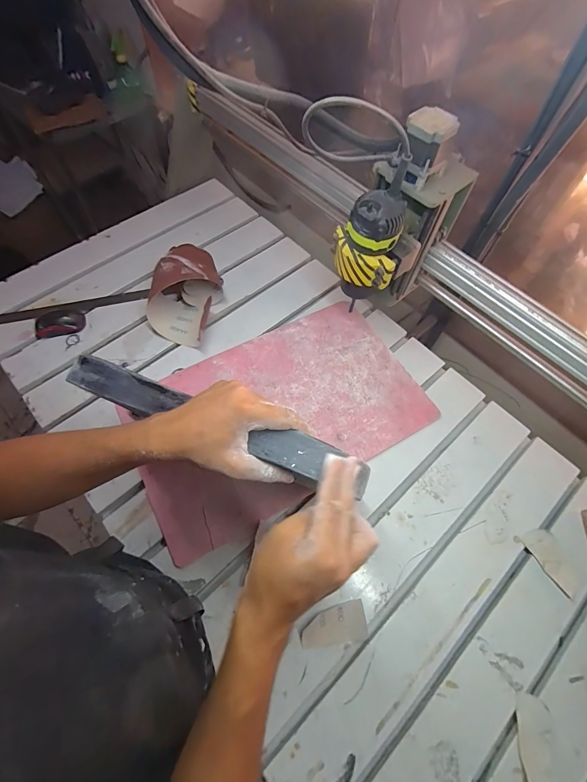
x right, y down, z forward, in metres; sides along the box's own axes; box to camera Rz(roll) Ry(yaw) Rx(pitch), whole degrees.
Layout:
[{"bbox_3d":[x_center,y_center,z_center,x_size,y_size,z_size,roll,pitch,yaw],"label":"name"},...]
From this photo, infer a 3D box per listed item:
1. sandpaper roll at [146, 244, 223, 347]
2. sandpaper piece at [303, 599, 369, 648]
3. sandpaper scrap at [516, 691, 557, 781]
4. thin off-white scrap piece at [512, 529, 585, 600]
[{"bbox_3d":[-0.235,-0.215,0.751,0.145,0.097,0.215,8,63,2],"label":"sandpaper roll"},{"bbox_3d":[0.061,0.353,0.527,0.099,0.016,0.049,-11,64,-7],"label":"sandpaper piece"},{"bbox_3d":[0.325,0.469,0.470,0.044,0.007,0.098,13,64,4],"label":"sandpaper scrap"},{"bbox_3d":[0.424,0.271,0.576,0.056,0.007,0.102,-31,69,-16],"label":"thin off-white scrap piece"}]

